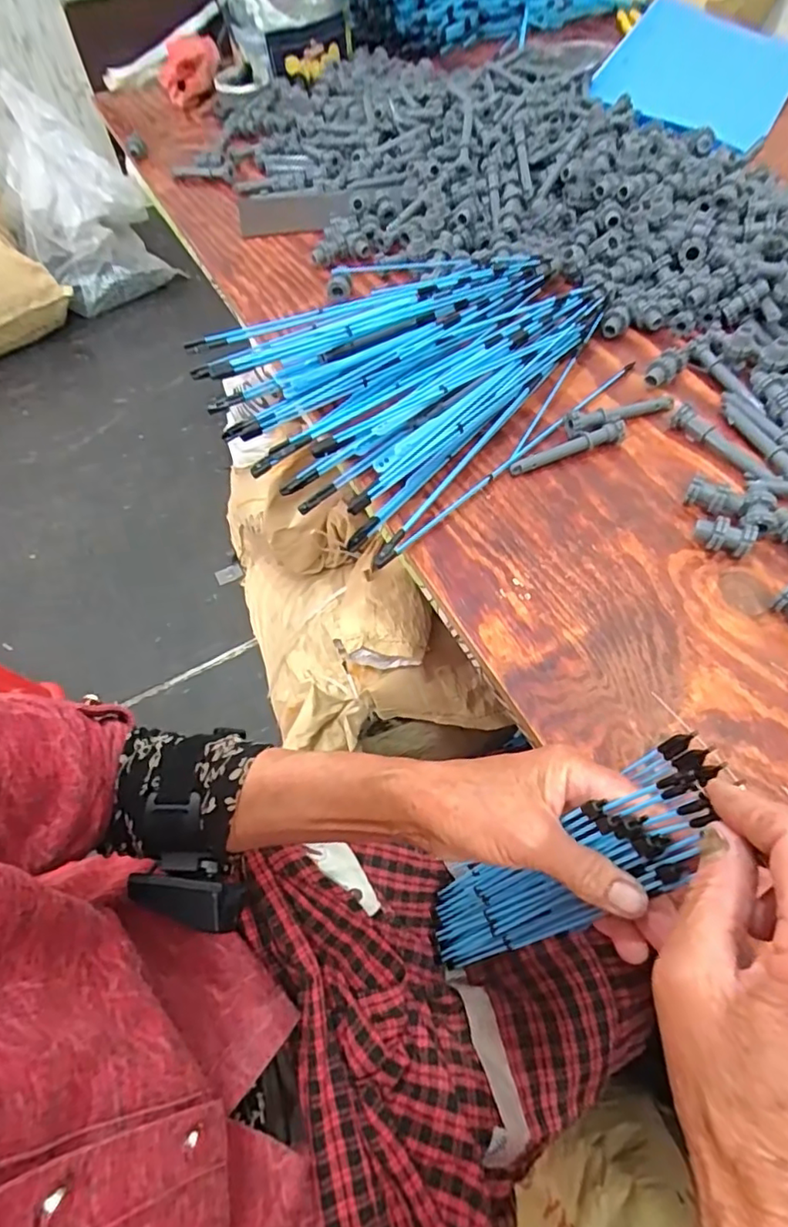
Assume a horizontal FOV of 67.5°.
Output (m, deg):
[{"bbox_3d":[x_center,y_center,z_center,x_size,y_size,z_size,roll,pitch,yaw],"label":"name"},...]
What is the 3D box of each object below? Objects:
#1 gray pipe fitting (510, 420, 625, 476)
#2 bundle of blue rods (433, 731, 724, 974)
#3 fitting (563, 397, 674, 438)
[{"bbox_3d":[0.138,-0.132,0.469,0.095,0.015,0.016,-20,60,-8],"label":"gray pipe fitting"},{"bbox_3d":[0.092,0.171,0.374,0.049,0.323,0.060,-13,58,-23],"label":"bundle of blue rods"},{"bbox_3d":[0.187,-0.164,0.486,0.094,0.016,0.021,-17,59,-6],"label":"fitting"}]

